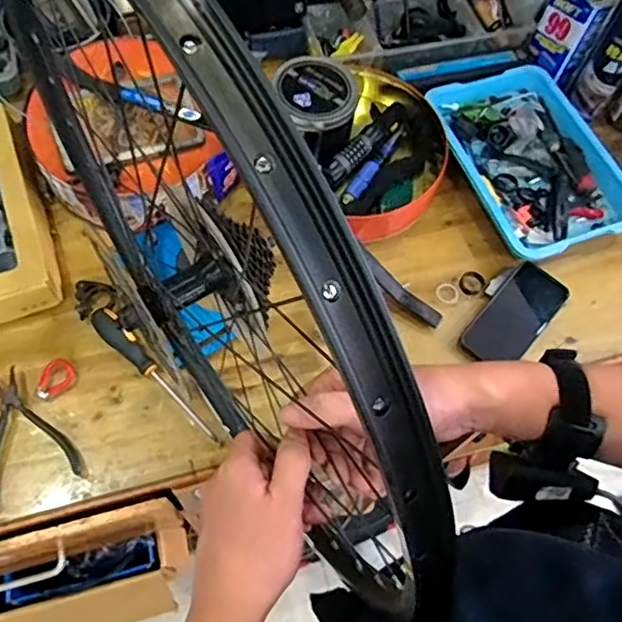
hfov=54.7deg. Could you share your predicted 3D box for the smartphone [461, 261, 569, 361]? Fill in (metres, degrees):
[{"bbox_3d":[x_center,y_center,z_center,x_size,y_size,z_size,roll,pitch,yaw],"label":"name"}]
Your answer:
[{"bbox_3d":[0.278,0.008,0.818,0.079,0.013,0.166,42,69,8],"label":"smartphone"}]

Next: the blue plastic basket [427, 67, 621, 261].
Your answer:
[{"bbox_3d":[0.328,-0.225,0.903,0.225,0.057,0.312,-19,66,-13],"label":"blue plastic basket"}]

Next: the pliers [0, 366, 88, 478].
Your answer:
[{"bbox_3d":[-0.335,0.135,0.699,0.106,0.023,0.151,-17,66,-12],"label":"pliers"}]

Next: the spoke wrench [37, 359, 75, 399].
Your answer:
[{"bbox_3d":[-0.311,0.082,0.730,0.035,0.015,0.051,39,67,14],"label":"spoke wrench"}]

